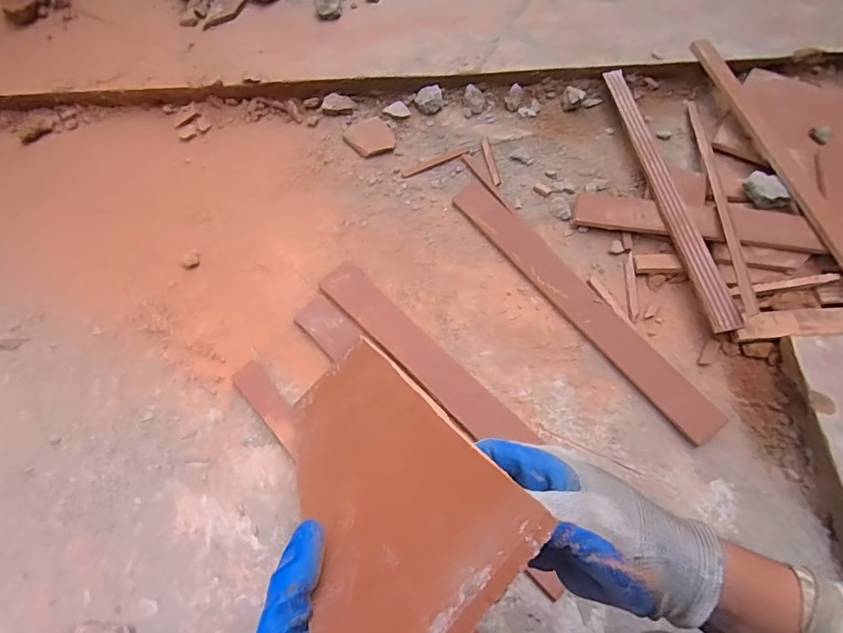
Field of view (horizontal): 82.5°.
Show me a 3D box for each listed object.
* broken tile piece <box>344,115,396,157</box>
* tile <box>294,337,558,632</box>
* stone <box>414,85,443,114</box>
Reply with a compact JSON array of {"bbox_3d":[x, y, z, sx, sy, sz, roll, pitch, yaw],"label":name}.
[{"bbox_3d":[-0.092,-0.315,0.840,0.082,0.008,0.082,-1,68,2],"label":"broken tile piece"},{"bbox_3d":[-0.053,0.104,0.406,0.127,0.453,0.012,-46,105,-7],"label":"tile"},{"bbox_3d":[0.013,-0.386,0.854,0.047,0.033,0.047,-3,68,2],"label":"stone"}]

